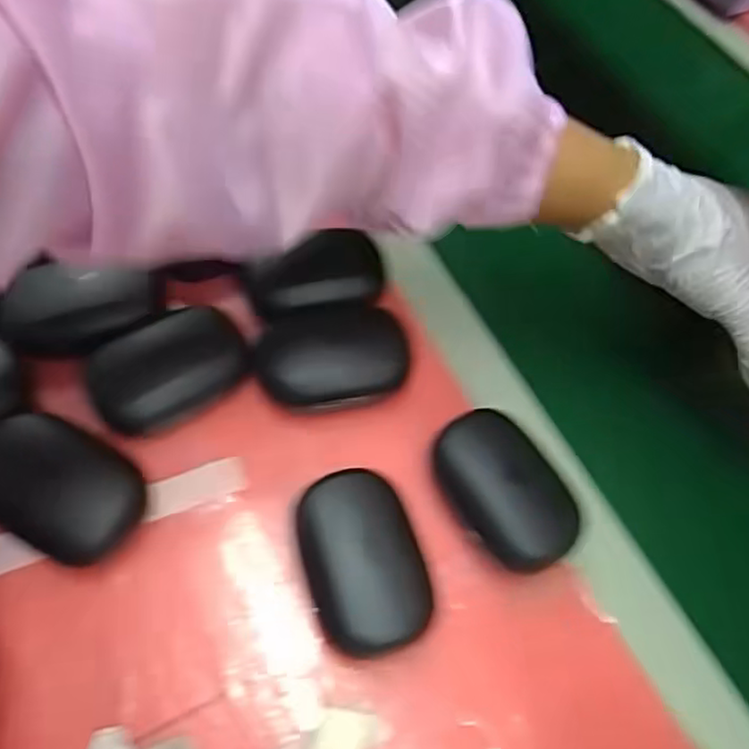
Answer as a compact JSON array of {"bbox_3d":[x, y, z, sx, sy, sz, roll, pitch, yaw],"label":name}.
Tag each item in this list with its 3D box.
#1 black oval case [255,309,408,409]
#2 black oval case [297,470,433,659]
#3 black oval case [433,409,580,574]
[{"bbox_3d":[-0.022,-0.005,0.376,0.084,0.026,0.055,-8,61,-12],"label":"black oval case"},{"bbox_3d":[-0.005,0.090,0.313,0.052,0.031,0.080,-14,62,-15],"label":"black oval case"},{"bbox_3d":[0.066,0.061,0.341,0.053,0.033,0.083,-28,65,-20],"label":"black oval case"}]

